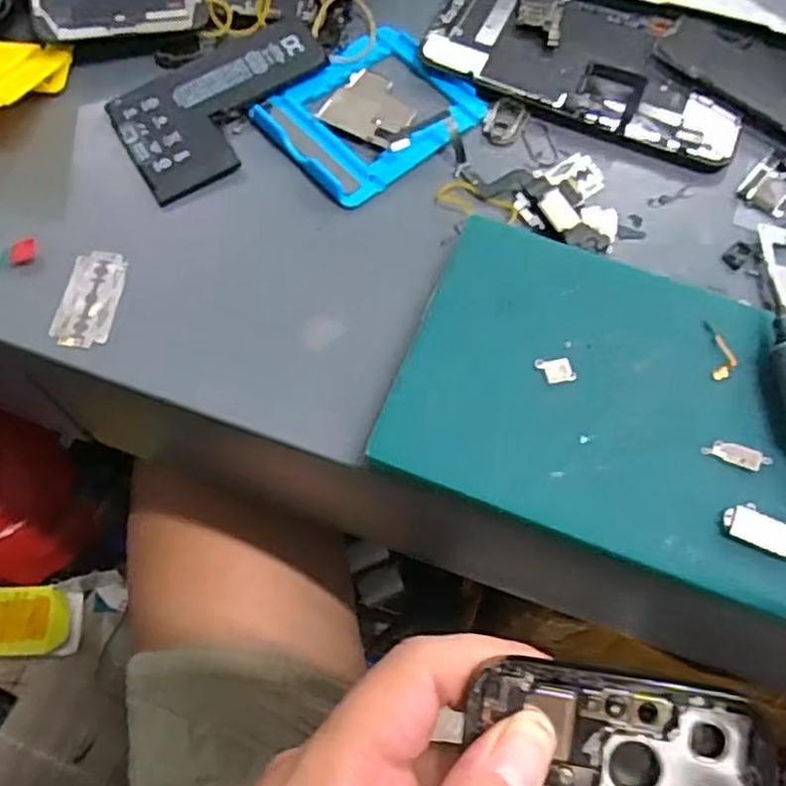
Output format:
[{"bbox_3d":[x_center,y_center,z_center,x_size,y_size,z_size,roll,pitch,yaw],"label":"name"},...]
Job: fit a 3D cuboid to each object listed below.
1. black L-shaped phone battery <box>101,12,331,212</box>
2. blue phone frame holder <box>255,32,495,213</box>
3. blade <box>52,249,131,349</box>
[{"bbox_3d":[-0.072,-0.128,0.315,0.096,0.011,0.061,-33,71,-15],"label":"black L-shaped phone battery"},{"bbox_3d":[-0.009,-0.124,0.316,0.085,0.008,0.068,-39,73,-17],"label":"blue phone frame holder"},{"bbox_3d":[-0.117,-0.038,0.282,0.023,0.004,0.043,8,66,2],"label":"blade"}]

